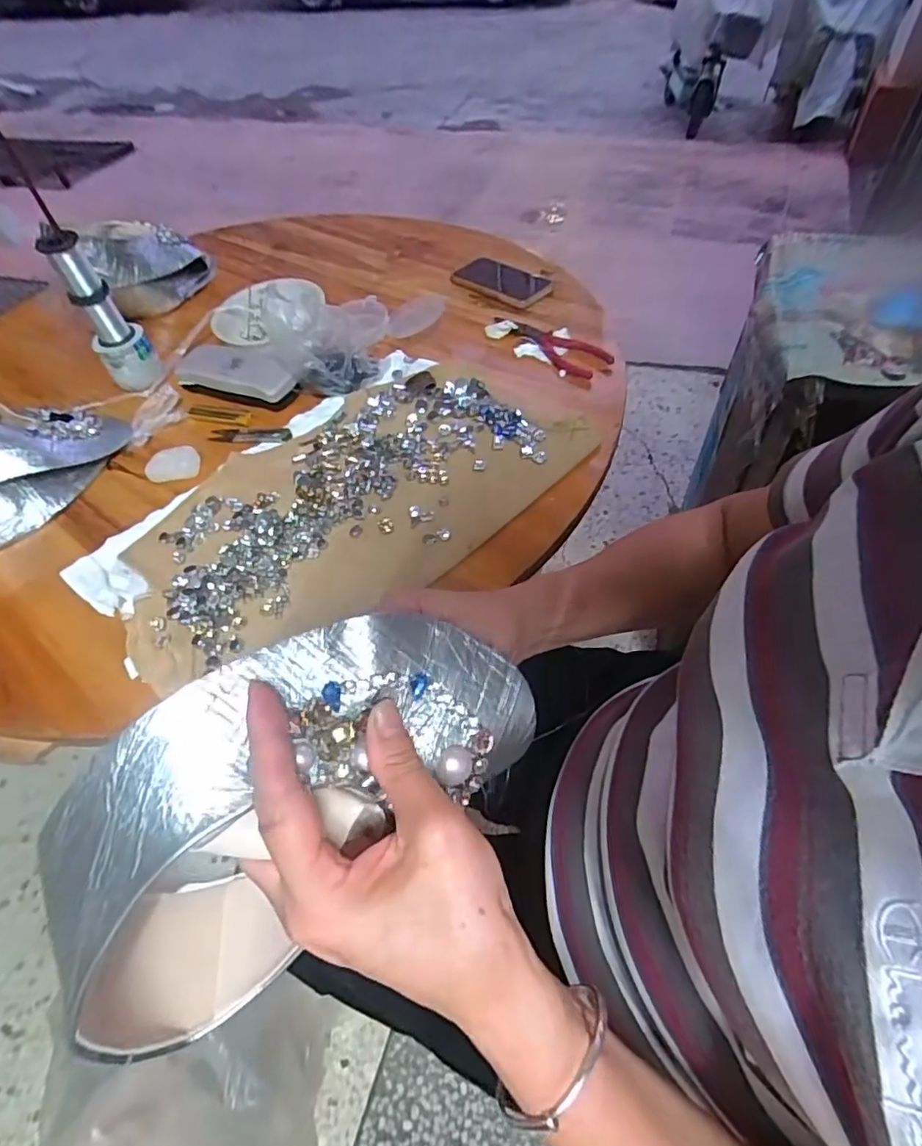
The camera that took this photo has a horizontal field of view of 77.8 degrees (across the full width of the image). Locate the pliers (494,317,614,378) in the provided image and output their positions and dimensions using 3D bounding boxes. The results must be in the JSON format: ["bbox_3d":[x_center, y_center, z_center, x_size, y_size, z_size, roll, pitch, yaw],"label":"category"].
[{"bbox_3d":[0.109,-0.284,0.708,0.170,0.018,0.052,34,61,24],"label":"pliers"}]

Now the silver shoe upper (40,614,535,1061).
[{"bbox_3d":[-0.066,0.082,0.236,0.201,0.067,0.089,-34,59,-22],"label":"silver shoe upper"}]

